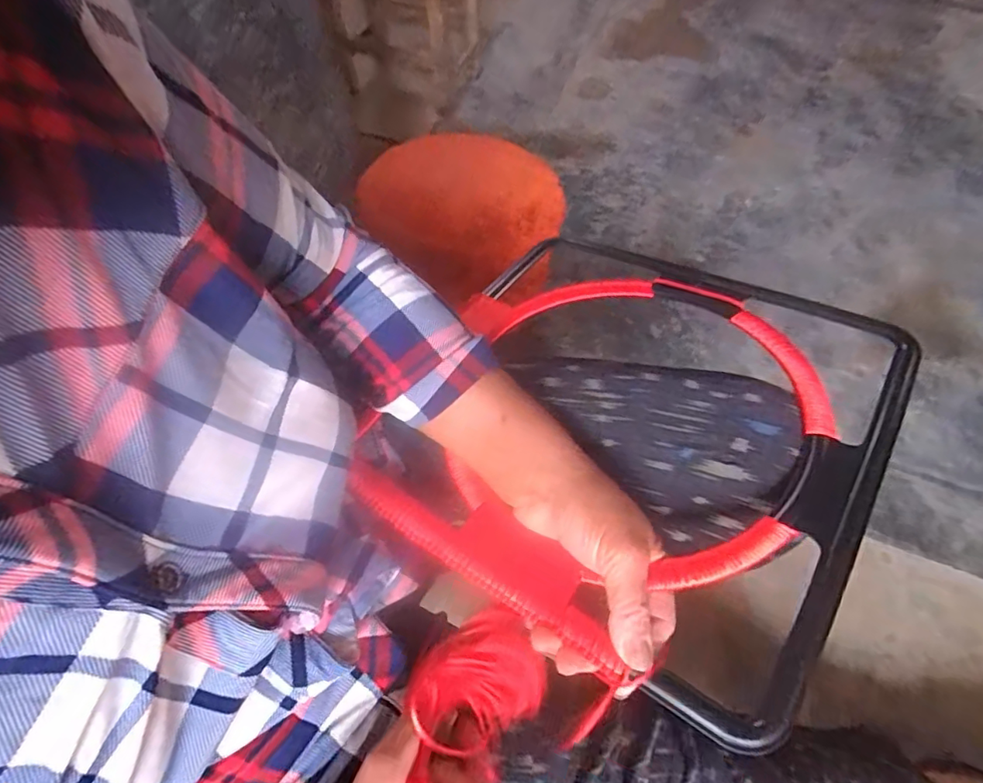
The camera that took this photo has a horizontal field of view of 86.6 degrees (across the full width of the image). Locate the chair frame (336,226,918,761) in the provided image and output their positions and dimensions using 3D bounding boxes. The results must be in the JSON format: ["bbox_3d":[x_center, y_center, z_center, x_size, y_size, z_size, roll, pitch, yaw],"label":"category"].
[{"bbox_3d":[0.098,0.013,0.384,0.314,0.051,0.324,29,67,19],"label":"chair frame"}]

